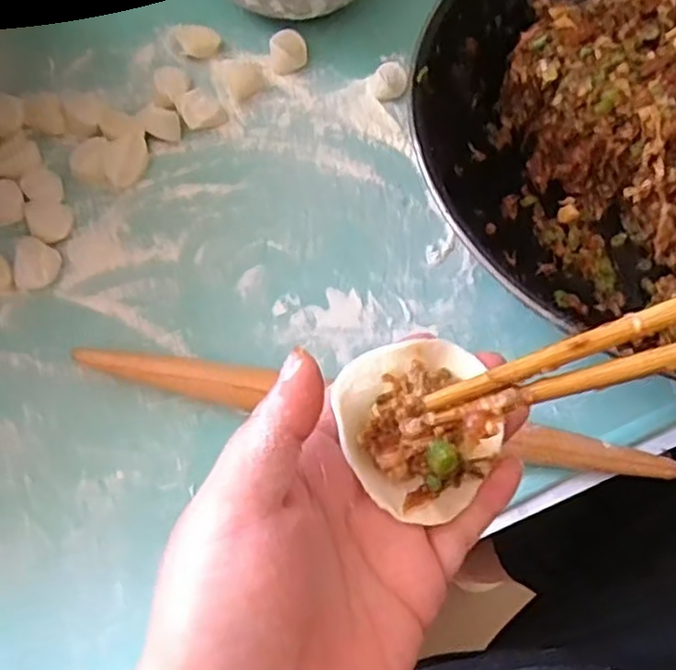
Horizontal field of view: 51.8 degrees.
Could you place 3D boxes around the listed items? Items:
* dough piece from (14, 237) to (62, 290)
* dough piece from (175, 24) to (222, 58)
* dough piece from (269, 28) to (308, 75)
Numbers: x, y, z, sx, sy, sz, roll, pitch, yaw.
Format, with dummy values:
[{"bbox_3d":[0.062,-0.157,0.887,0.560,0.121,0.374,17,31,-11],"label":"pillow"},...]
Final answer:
[{"bbox_3d":[-0.180,-0.045,0.416,0.027,0.006,0.036,-6,68,-4],"label":"dough piece"},{"bbox_3d":[-0.098,-0.208,0.491,0.029,0.012,0.021,-4,67,-3],"label":"dough piece"},{"bbox_3d":[-0.034,-0.198,0.484,0.026,0.016,0.025,-4,67,-3],"label":"dough piece"}]

